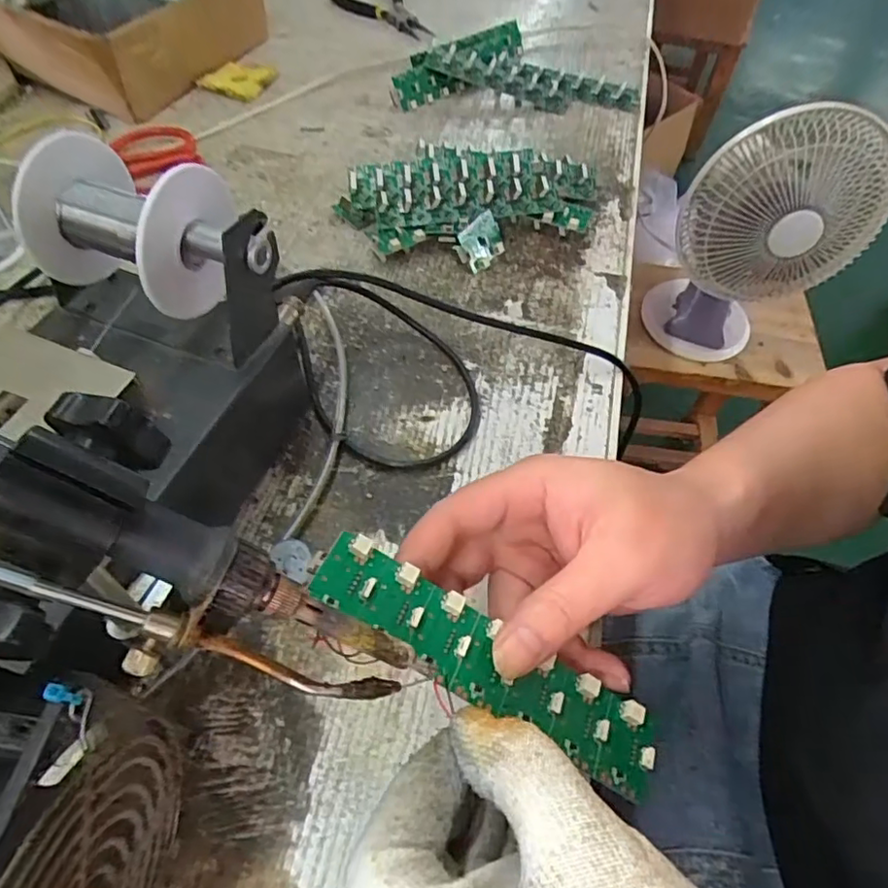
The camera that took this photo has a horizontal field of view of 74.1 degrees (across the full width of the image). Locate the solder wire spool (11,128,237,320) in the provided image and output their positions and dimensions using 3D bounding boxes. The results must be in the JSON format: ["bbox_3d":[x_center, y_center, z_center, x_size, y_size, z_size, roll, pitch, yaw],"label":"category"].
[{"bbox_3d":[-0.140,-0.093,0.268,0.086,0.065,0.058,20,56,8],"label":"solder wire spool"}]

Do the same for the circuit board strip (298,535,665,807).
[{"bbox_3d":[0.016,0.078,0.211,0.137,0.005,0.028,33,58,-2],"label":"circuit board strip"}]

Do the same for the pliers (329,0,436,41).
[{"bbox_3d":[-0.069,-0.479,0.651,0.074,0.016,0.156,-21,60,-17],"label":"pliers"}]

